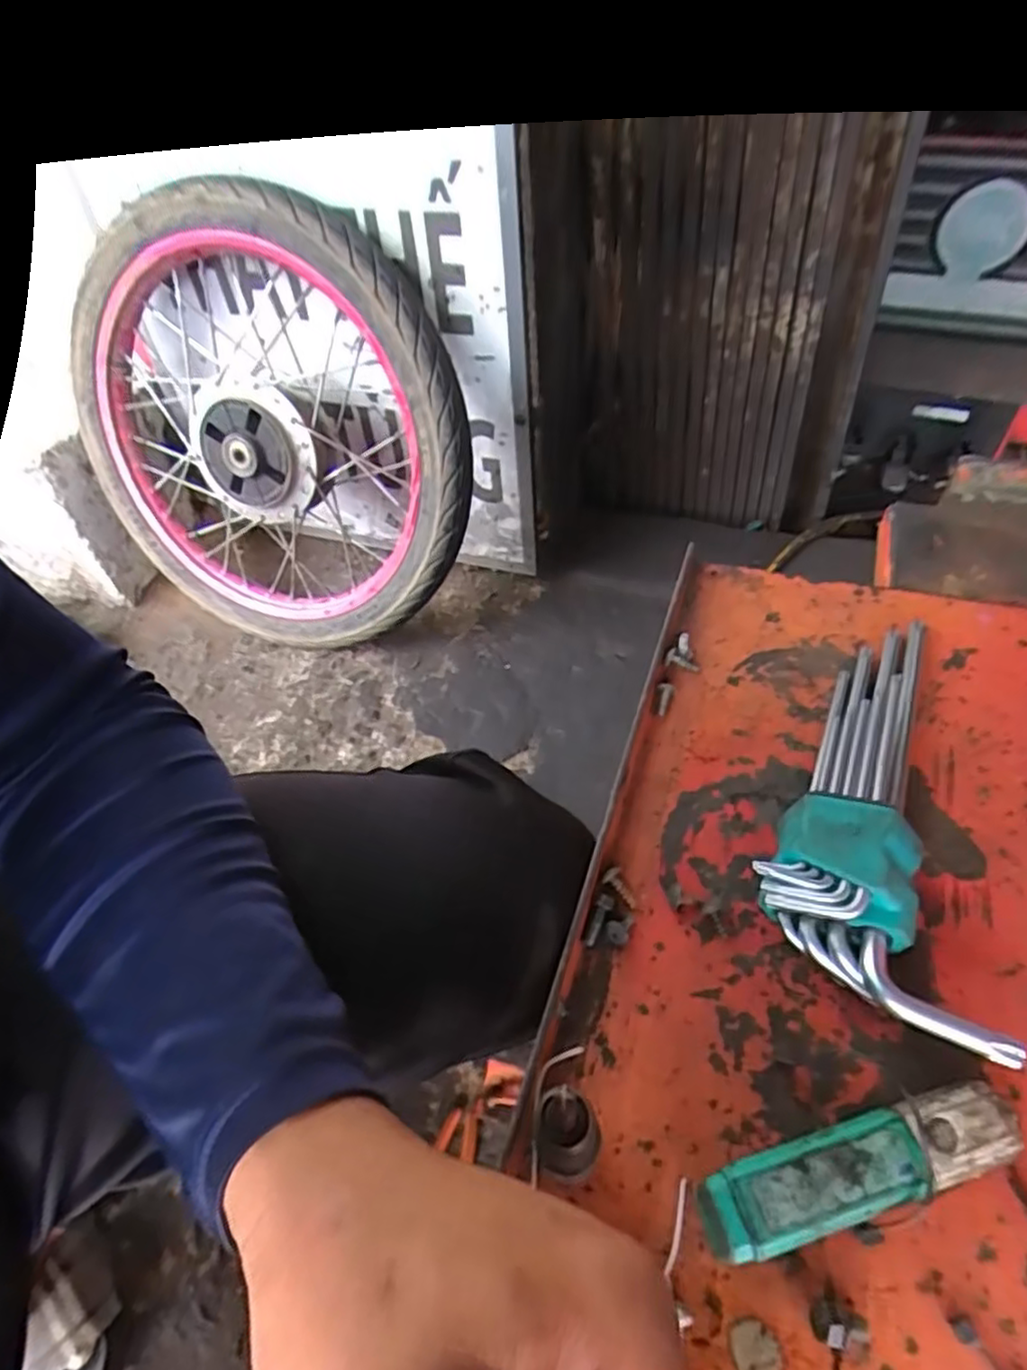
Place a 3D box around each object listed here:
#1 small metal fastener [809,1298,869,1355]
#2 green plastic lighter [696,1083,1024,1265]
[{"bbox_3d":[0.096,0.187,0.201,0.016,0.012,0.011,6,50,11],"label":"small metal fastener"},{"bbox_3d":[0.110,0.155,0.221,0.102,0.020,0.025,-15,49,-7],"label":"green plastic lighter"}]

